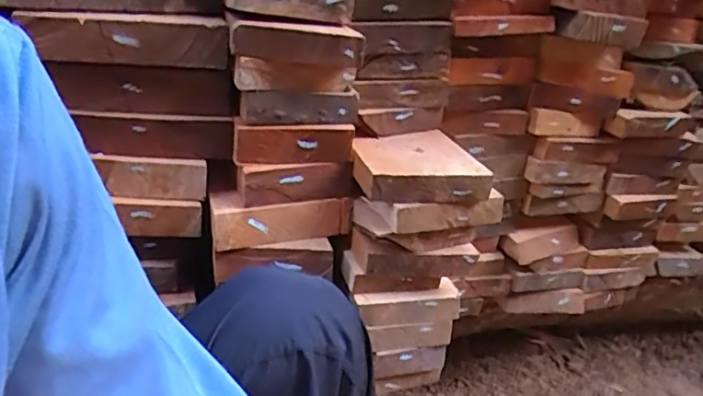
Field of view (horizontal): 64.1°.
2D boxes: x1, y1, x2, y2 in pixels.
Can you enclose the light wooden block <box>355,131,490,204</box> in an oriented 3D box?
[{"bbox_3d":[0.064,-0.037,0.606,0.127,0.035,0.129,-5,28,-12],"label":"light wooden block"}]

